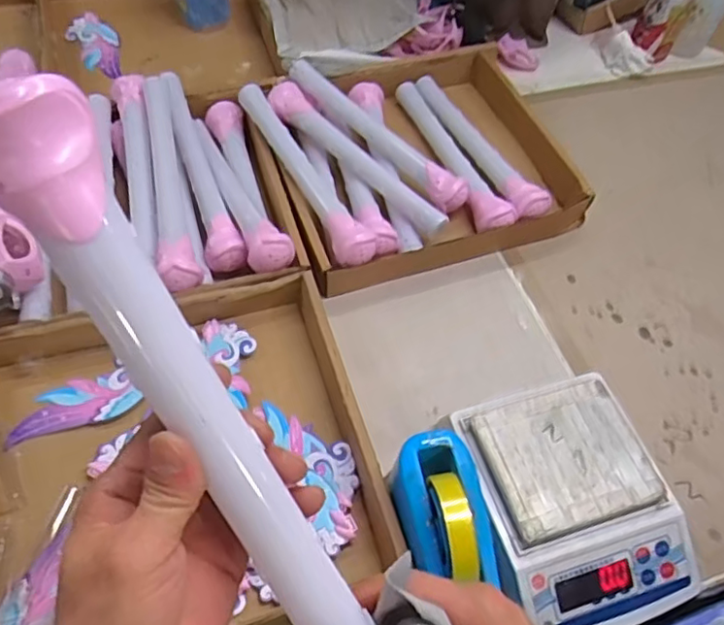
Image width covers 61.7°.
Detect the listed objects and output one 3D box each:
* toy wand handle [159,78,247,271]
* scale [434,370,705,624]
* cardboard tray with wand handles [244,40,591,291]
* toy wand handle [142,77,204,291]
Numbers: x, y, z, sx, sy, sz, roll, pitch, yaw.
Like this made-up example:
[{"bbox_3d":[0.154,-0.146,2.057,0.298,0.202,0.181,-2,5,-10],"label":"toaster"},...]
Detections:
[{"bbox_3d":[-0.210,-0.186,0.771,0.051,0.057,0.308,-15,59,-15],"label":"toy wand handle"},{"bbox_3d":[0.195,0.176,0.573,0.180,0.078,0.224,-13,58,-13],"label":"scale"},{"bbox_3d":[0.073,-0.218,0.846,0.419,0.081,0.354,-17,59,-16],"label":"cardboard tray with wand handles"},{"bbox_3d":[-0.240,-0.167,0.738,0.056,0.038,0.332,-12,58,-13],"label":"toy wand handle"}]

